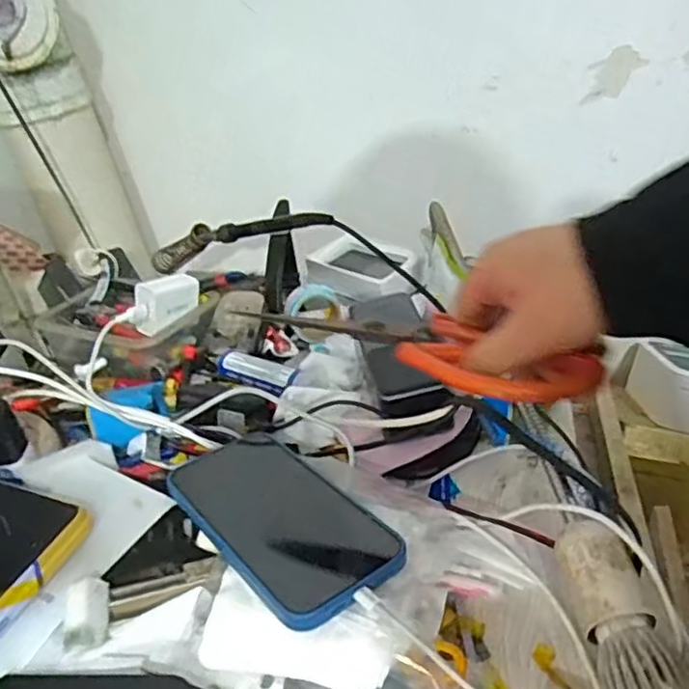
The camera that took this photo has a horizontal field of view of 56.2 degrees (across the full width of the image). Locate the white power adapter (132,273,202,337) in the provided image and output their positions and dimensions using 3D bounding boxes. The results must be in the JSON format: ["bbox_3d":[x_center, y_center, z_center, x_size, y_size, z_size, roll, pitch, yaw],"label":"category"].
[{"bbox_3d":[-0.162,-0.037,0.588,0.063,0.047,0.023,-28,37,-24],"label":"white power adapter"}]

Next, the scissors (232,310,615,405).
[{"bbox_3d":[0.040,-0.001,0.370,0.201,0.019,0.067,15,37,30],"label":"scissors"}]

